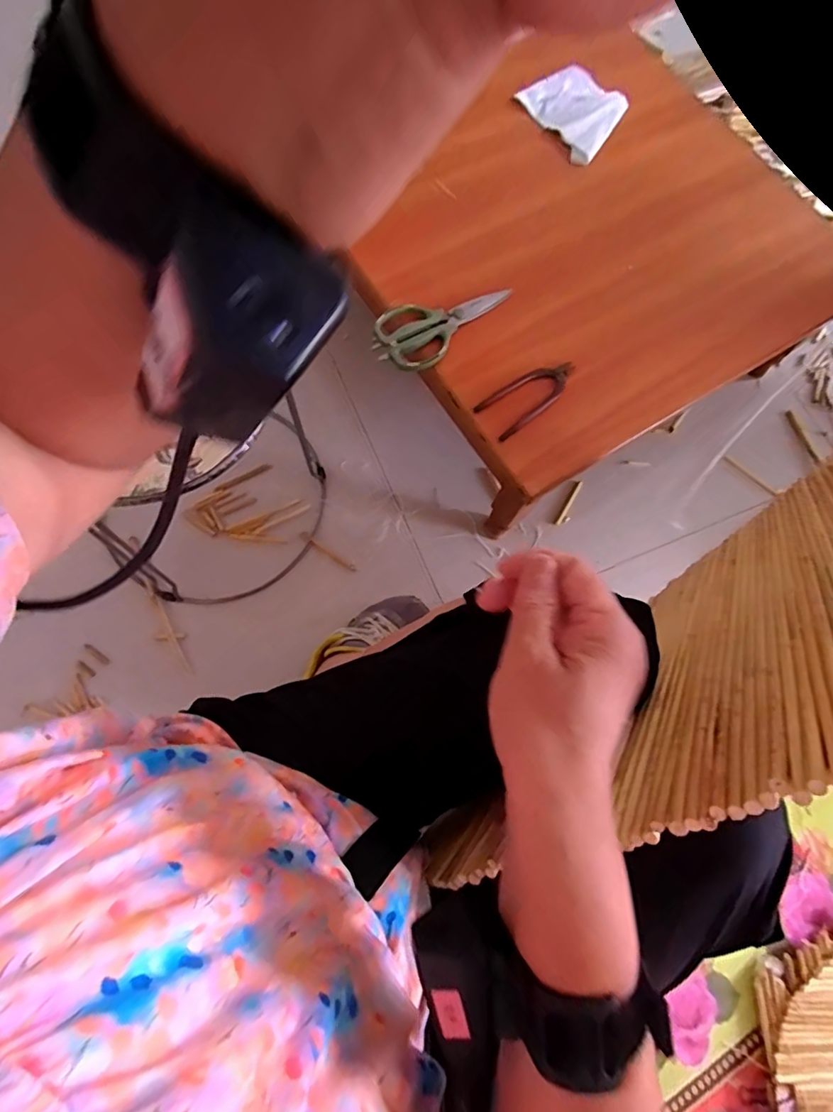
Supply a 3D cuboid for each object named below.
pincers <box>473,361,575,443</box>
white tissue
[{"bbox_3d":[0.143,-0.206,0.664,0.138,0.017,0.057,-37,79,-15],"label":"pincers"},{"bbox_3d":[0.262,-0.713,0.830,0.140,0.024,0.165,-32,78,-14],"label":"white tissue"}]

